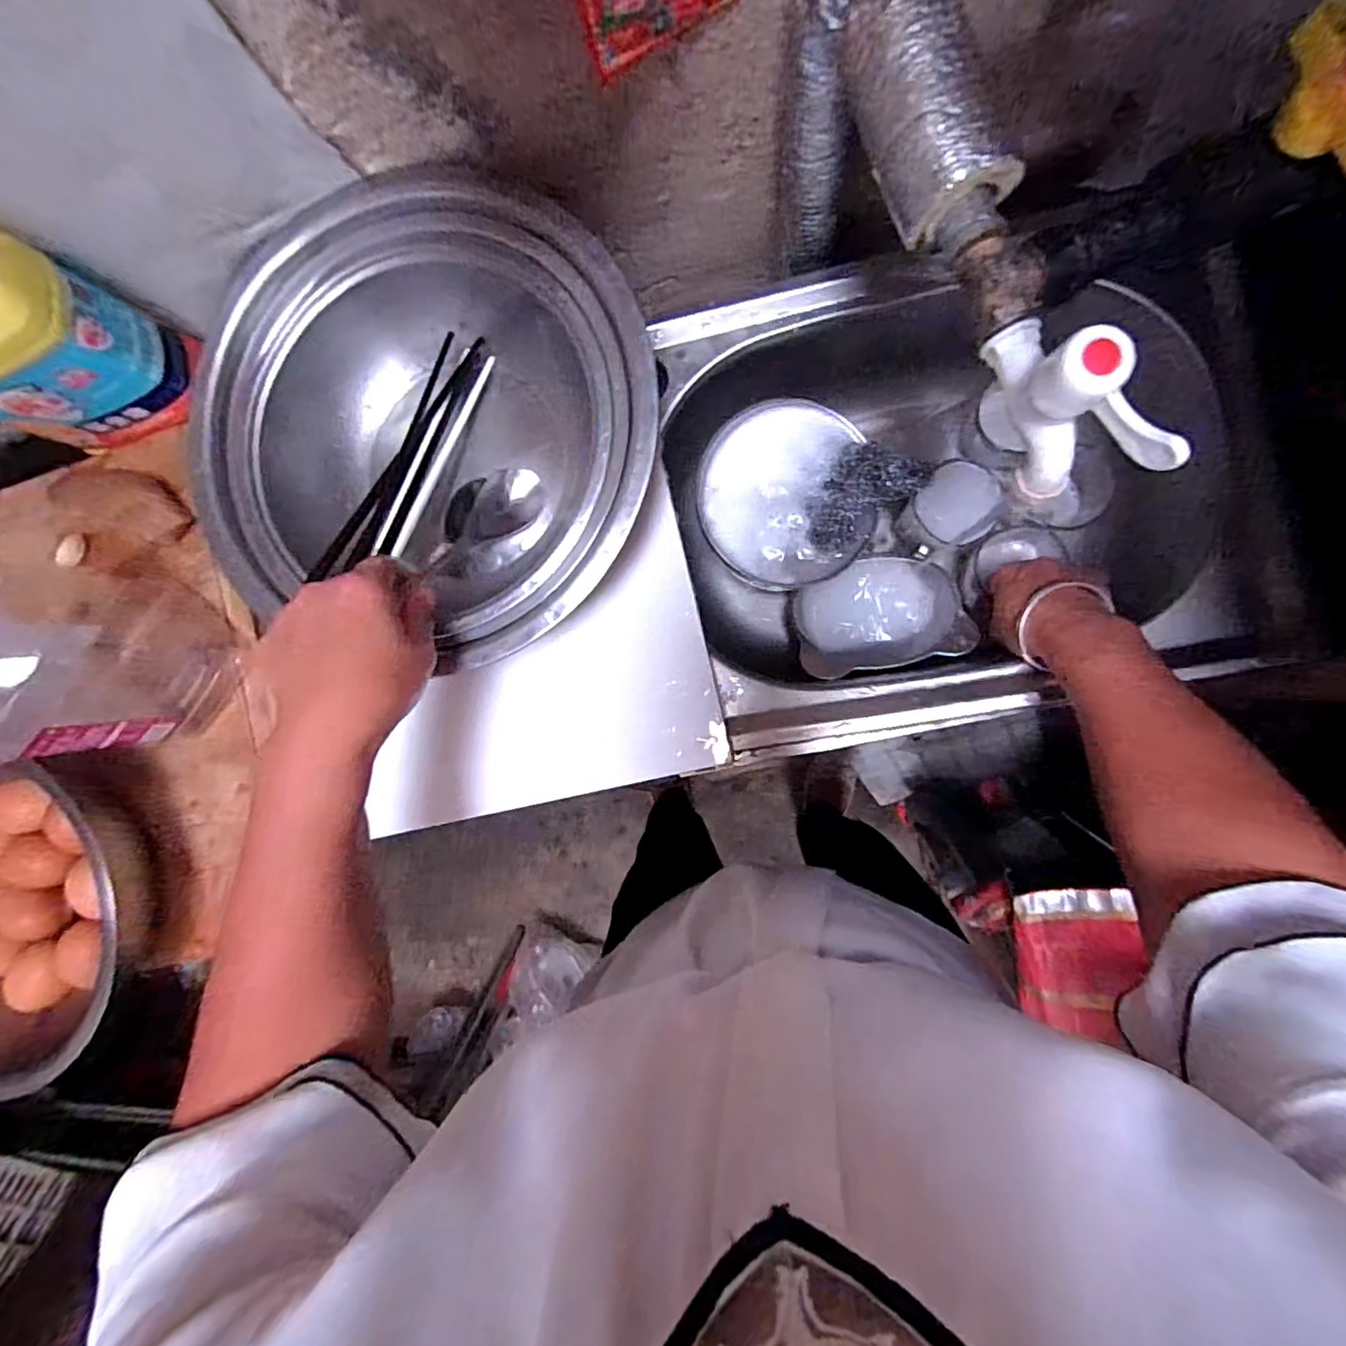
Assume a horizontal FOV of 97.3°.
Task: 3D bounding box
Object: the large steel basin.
[{"bbox_3d":[-0.165,-0.169,0.421,0.310,0.081,0.312,0,92,8],"label":"large steel basin"}]

